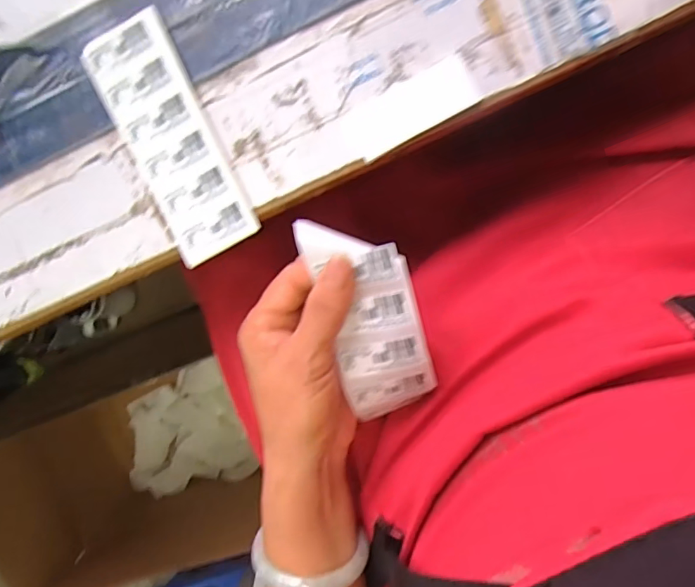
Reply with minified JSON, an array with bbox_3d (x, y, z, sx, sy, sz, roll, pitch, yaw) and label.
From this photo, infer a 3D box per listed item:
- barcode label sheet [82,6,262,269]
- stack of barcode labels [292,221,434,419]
[{"bbox_3d":[-0.112,-0.099,0.317,0.054,0.011,0.156,-26,91,9],"label":"barcode label sheet"},{"bbox_3d":[0.015,0.017,0.272,0.052,0.016,0.122,-15,107,9],"label":"stack of barcode labels"}]

